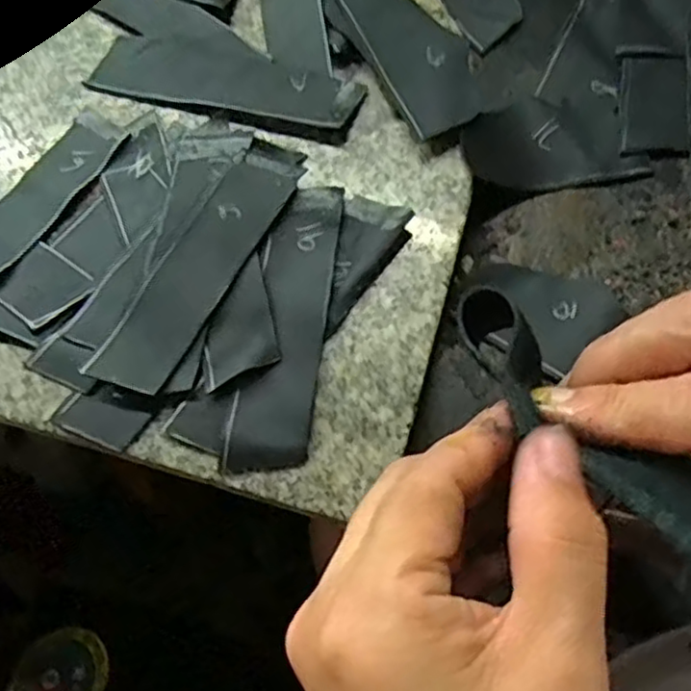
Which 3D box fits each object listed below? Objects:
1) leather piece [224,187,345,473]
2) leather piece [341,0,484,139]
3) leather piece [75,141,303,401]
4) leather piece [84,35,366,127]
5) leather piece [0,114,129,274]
[{"bbox_3d":[-0.021,-0.010,0.273,0.029,0.005,0.118,6,70,5],"label":"leather piece"},{"bbox_3d":[0.033,-0.135,0.320,0.043,0.009,0.091,-24,70,-6],"label":"leather piece"},{"bbox_3d":[-0.055,-0.034,0.279,0.030,0.005,0.120,32,75,5],"label":"leather piece"},{"bbox_3d":[-0.056,-0.122,0.319,0.123,0.004,0.034,14,70,9],"label":"leather piece"},{"bbox_3d":[-0.141,-0.056,0.300,0.033,0.004,0.111,29,74,18],"label":"leather piece"}]

